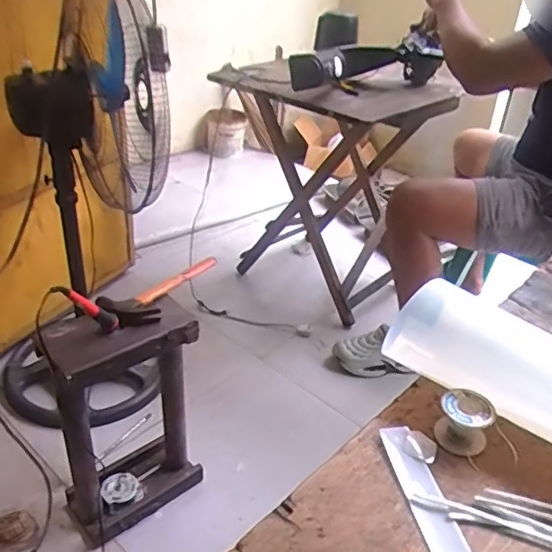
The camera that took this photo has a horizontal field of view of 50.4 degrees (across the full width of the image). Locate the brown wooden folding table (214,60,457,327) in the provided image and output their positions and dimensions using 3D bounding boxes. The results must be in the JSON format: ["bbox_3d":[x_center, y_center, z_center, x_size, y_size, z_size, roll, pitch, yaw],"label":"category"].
[{"bbox_3d":[0.189,-0.272,1.762,0.524,0.696,0.578,30,41,34],"label":"brown wooden folding table"}]

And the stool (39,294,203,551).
[{"bbox_3d":[-0.295,0.281,1.160,0.253,0.473,0.151,-22,41,-34],"label":"stool"}]

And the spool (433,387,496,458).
[{"bbox_3d":[0.184,0.142,0.573,0.049,0.041,0.044,18,36,21],"label":"spool"}]

